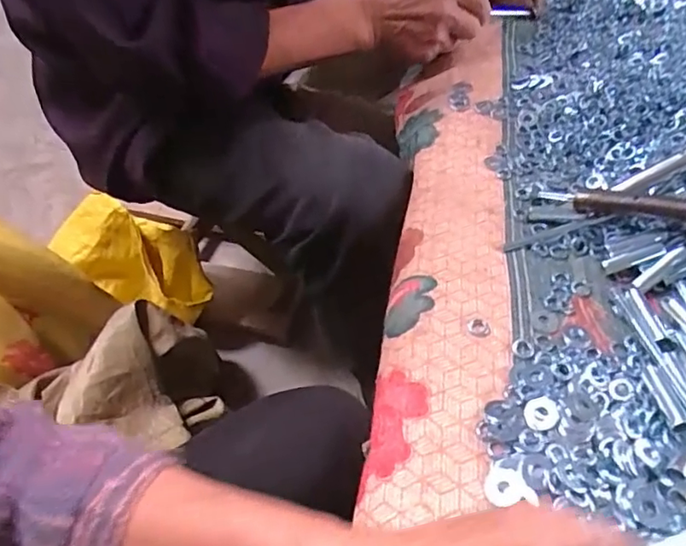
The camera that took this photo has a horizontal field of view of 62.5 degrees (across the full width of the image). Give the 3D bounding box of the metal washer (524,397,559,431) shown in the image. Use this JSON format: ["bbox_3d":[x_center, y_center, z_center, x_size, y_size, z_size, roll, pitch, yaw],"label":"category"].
[{"bbox_3d":[0.117,0.082,0.332,0.018,0.004,0.023,34,58,28],"label":"metal washer"}]

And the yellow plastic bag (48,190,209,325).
[{"bbox_3d":[-0.345,-0.024,0.927,0.262,0.109,0.108,22,55,20],"label":"yellow plastic bag"}]

